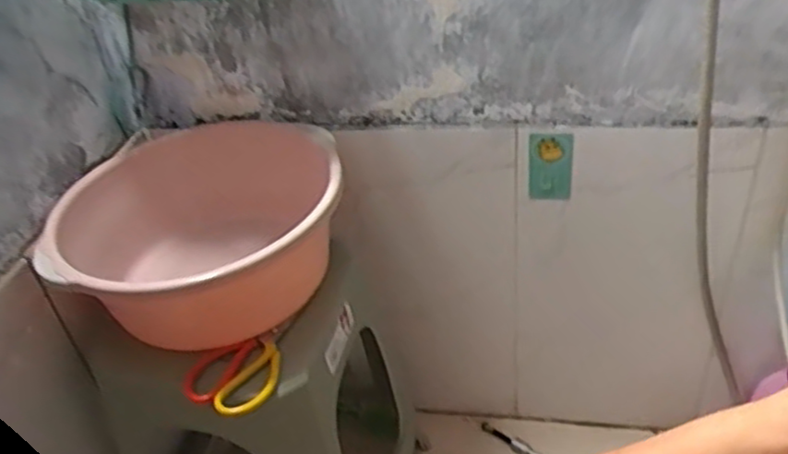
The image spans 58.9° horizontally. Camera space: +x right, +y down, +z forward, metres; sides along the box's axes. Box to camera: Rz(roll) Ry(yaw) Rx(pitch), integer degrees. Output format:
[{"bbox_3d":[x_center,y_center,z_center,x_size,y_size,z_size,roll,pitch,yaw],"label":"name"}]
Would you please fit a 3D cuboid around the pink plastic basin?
[{"bbox_3d":[-0.241,0.006,0.916,0.357,0.156,0.375,-5,37,4],"label":"pink plastic basin"}]

